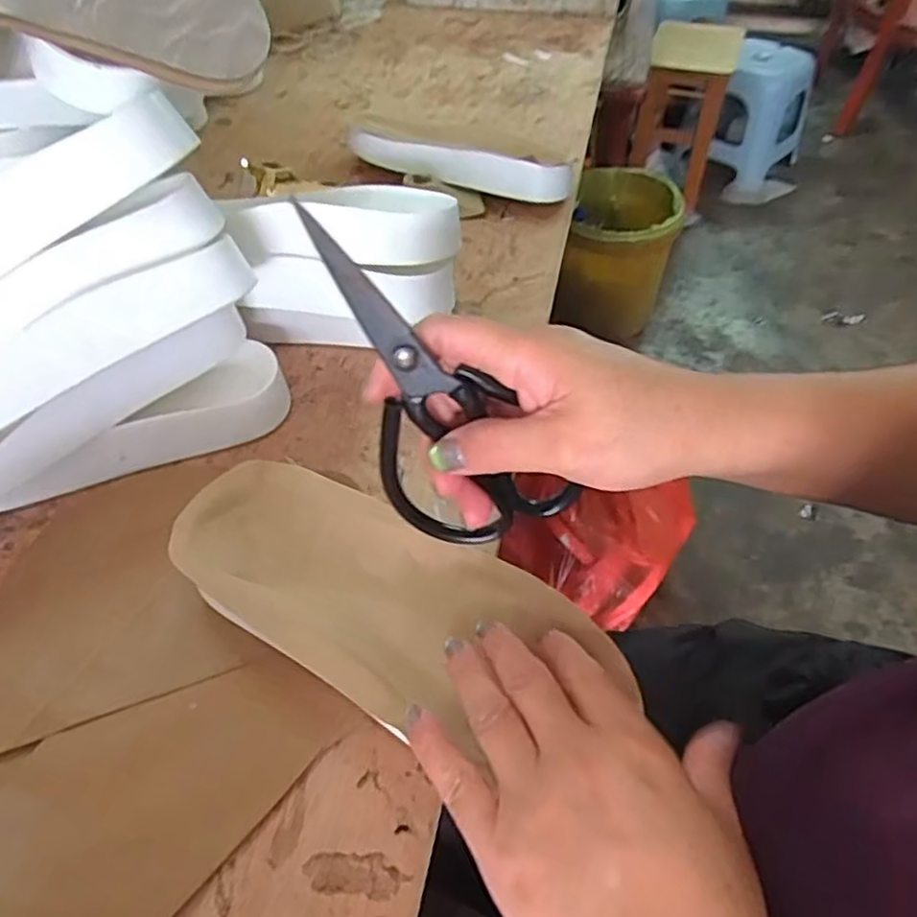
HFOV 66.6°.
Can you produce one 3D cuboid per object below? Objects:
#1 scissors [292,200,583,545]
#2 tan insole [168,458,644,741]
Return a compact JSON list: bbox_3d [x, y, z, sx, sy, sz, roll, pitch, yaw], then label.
[{"bbox_3d":[-0.020,-0.022,0.290,0.071,0.162,0.012,-25,34,23],"label":"scissors"},{"bbox_3d":[-0.037,0.069,0.336,0.219,0.016,0.096,23,49,15],"label":"tan insole"}]

